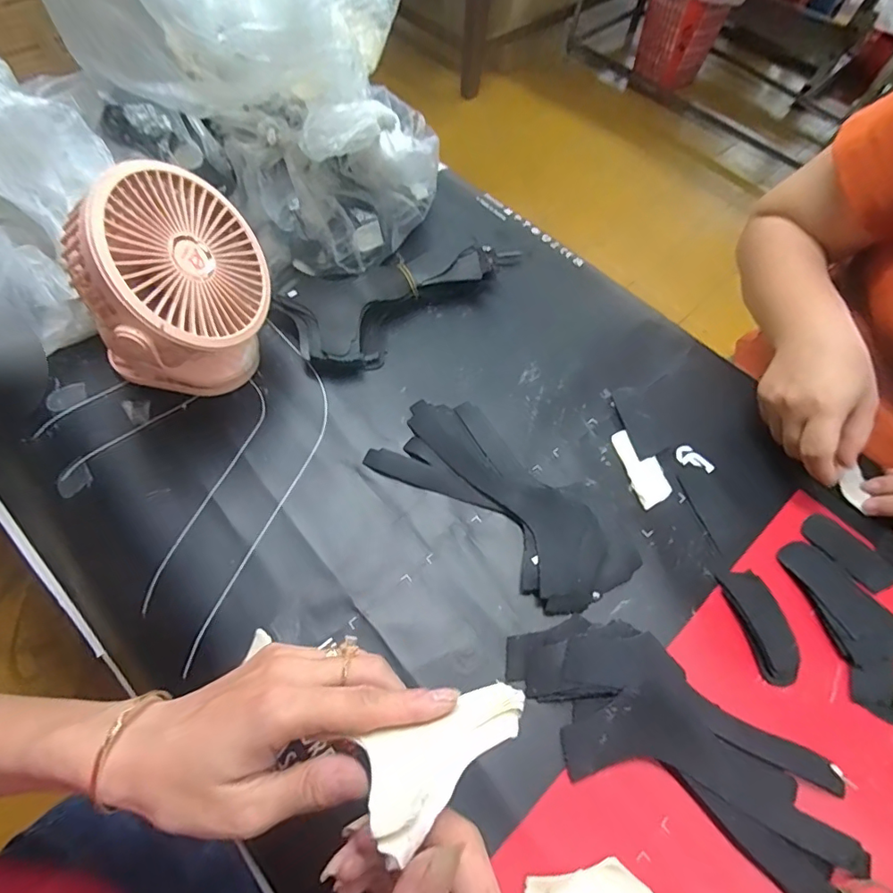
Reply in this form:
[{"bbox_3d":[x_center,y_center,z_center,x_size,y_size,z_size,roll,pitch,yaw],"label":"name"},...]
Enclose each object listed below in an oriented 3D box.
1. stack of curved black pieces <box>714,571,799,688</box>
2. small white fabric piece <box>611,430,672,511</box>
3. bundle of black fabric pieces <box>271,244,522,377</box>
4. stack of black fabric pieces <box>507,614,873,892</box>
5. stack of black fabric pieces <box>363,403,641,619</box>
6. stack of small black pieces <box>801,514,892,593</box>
[{"bbox_3d":[0.229,0.129,0.368,0.034,0.005,0.076,-8,62,-8],"label":"stack of curved black pieces"},{"bbox_3d":[0.164,0.017,0.432,0.031,0.004,0.069,-16,63,-12],"label":"small white fabric piece"},{"bbox_3d":[-0.037,-0.158,0.498,0.243,0.030,0.098,-35,69,-20],"label":"bundle of black fabric pieces"},{"bbox_3d":[0.149,0.189,0.328,0.229,0.014,0.093,26,63,10],"label":"stack of black fabric pieces"},{"bbox_3d":[0.048,0.038,0.405,0.212,0.022,0.099,38,65,16],"label":"stack of black fabric pieces"},{"bbox_3d":[0.319,0.085,0.404,0.074,0.005,0.031,38,66,17],"label":"stack of small black pieces"}]

